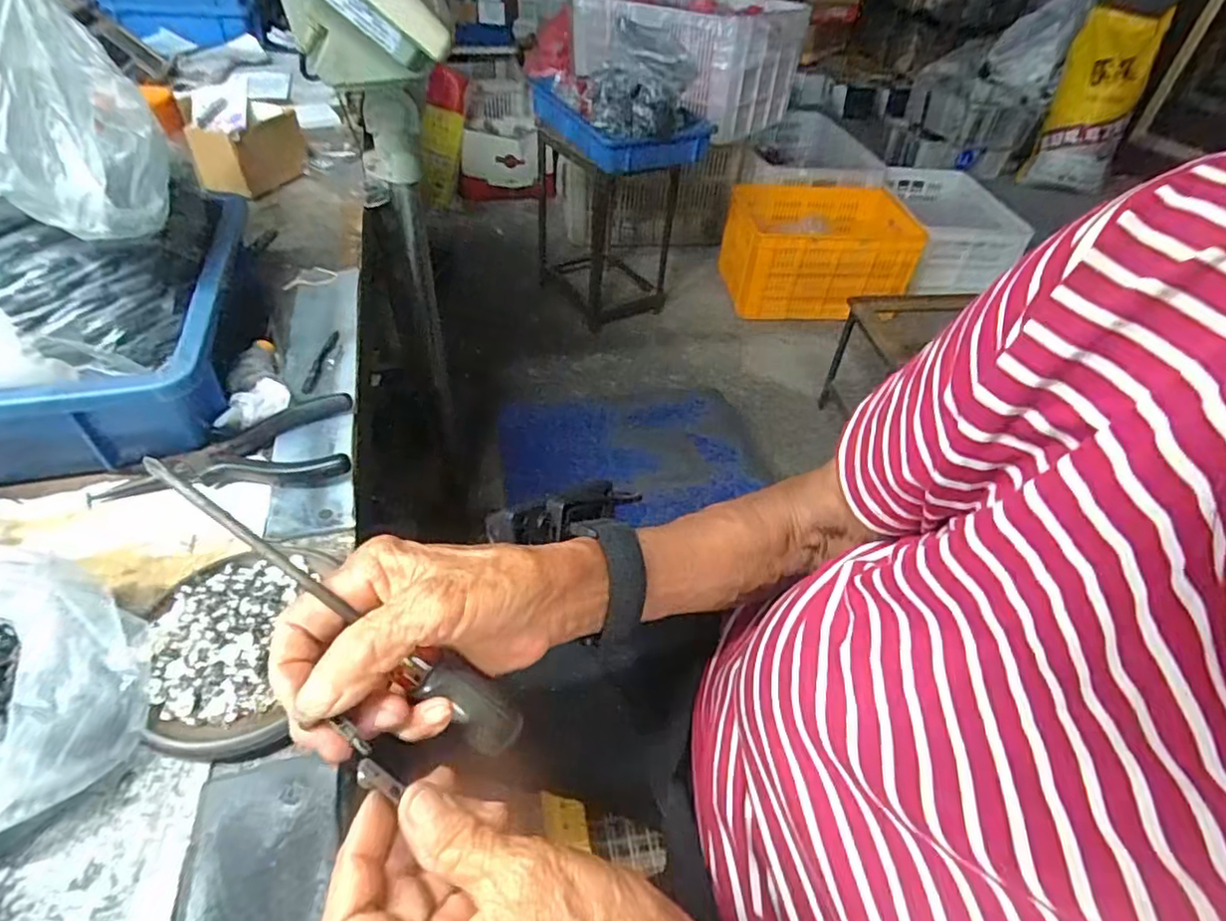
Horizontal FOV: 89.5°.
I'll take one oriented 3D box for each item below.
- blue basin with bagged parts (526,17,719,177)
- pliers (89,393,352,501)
[{"bbox_3d":[0.017,-0.850,1.428,0.294,0.238,0.404,-14,47,-19],"label":"blue basin with bagged parts"},{"bbox_3d":[-0.256,-0.006,0.415,0.150,0.018,0.074,-9,46,-13],"label":"pliers"}]

